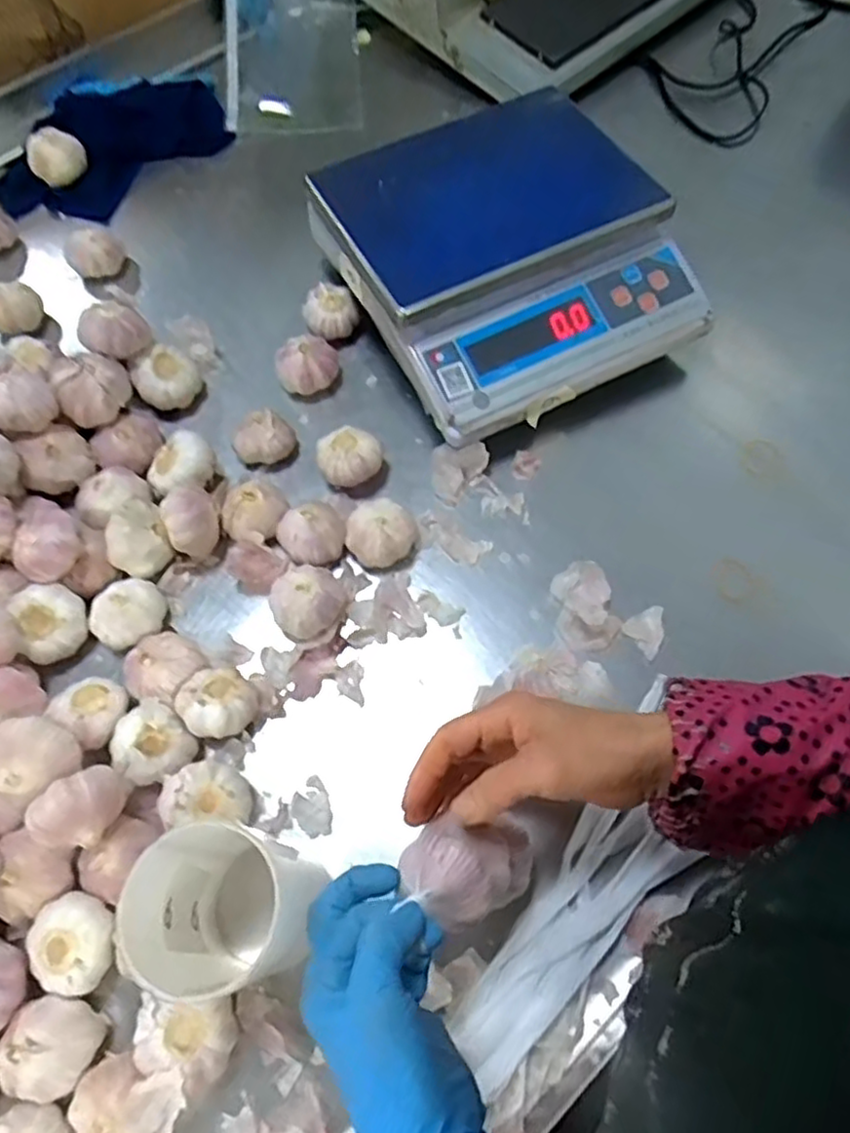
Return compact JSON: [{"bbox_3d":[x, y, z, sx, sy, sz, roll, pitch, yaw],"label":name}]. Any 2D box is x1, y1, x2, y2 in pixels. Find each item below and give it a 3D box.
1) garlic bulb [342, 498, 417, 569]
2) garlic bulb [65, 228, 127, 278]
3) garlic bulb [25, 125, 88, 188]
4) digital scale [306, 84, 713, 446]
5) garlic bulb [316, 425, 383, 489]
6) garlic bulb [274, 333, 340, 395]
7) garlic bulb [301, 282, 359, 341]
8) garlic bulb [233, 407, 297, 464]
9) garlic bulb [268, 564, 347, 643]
[{"bbox_3d":[-0.038,-0.027,0.580,0.055,0.038,0.052,-1,65,1],"label":"garlic bulb"},{"bbox_3d":[-0.357,-0.339,0.739,0.051,0.035,0.049,-1,65,1],"label":"garlic bulb"},{"bbox_3d":[-0.430,-0.476,0.797,0.065,0.049,0.053,-29,67,-12],"label":"garlic bulb"},{"bbox_3d":[0.081,-0.286,0.654,0.295,0.121,0.291,-25,67,-10],"label":"digital scale"},{"bbox_3d":[-0.068,-0.097,0.619,0.056,0.042,0.057,-1,65,1],"label":"garlic bulb"},{"bbox_3d":[-0.116,-0.198,0.670,0.061,0.040,0.051,16,66,9],"label":"garlic bulb"},{"bbox_3d":[-0.098,-0.260,0.699,0.049,0.042,0.051,-1,65,1],"label":"garlic bulb"},{"bbox_3d":[-0.148,-0.116,0.631,0.047,0.040,0.043,-1,65,1],"label":"garlic bulb"},{"bbox_3d":[-0.097,0.028,0.558,0.059,0.035,0.056,-1,65,1],"label":"garlic bulb"}]

